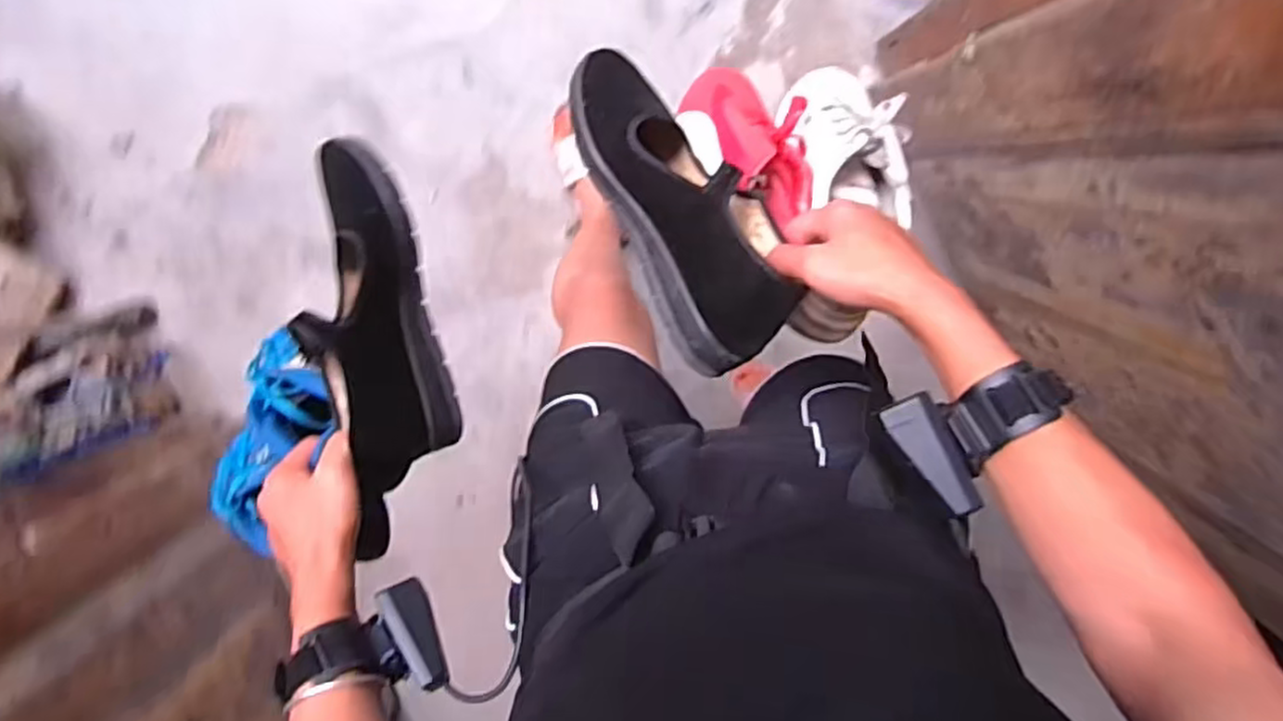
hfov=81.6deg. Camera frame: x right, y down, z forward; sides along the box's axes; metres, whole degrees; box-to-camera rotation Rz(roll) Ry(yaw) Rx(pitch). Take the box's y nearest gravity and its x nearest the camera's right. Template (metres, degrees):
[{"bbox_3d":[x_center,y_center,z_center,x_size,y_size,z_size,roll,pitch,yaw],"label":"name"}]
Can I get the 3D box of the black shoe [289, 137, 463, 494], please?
[{"bbox_3d":[-0.193,-0.029,0.545,0.083,0.068,0.256,-7,96,4],"label":"black shoe"}]

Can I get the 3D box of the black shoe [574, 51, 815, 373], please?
[{"bbox_3d":[0.026,-0.108,0.507,0.088,0.070,0.227,-29,76,7],"label":"black shoe"}]

